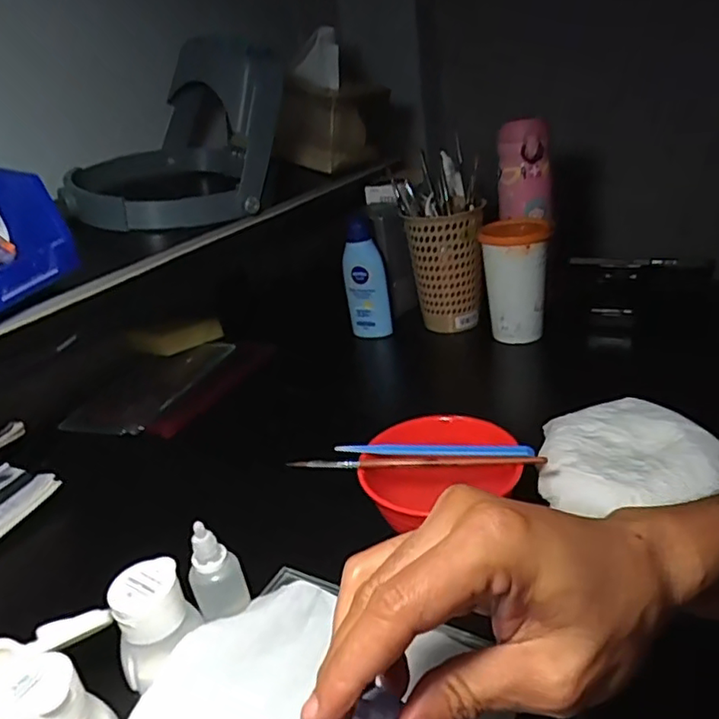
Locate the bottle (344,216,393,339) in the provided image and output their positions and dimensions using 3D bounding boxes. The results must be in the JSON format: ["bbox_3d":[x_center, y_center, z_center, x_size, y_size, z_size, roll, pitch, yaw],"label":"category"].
[{"bbox_3d":[0.007,-0.100,0.731,0.049,0.141,0.044,-8,25,-2],"label":"bottle"}]

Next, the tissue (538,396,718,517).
[{"bbox_3d":[0.180,0.067,0.420,0.106,0.029,0.116,-15,26,-16],"label":"tissue"}]

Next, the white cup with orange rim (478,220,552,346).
[{"bbox_3d":[0.176,-0.090,0.673,0.067,0.129,0.083,3,27,21],"label":"white cup with orange rim"}]

